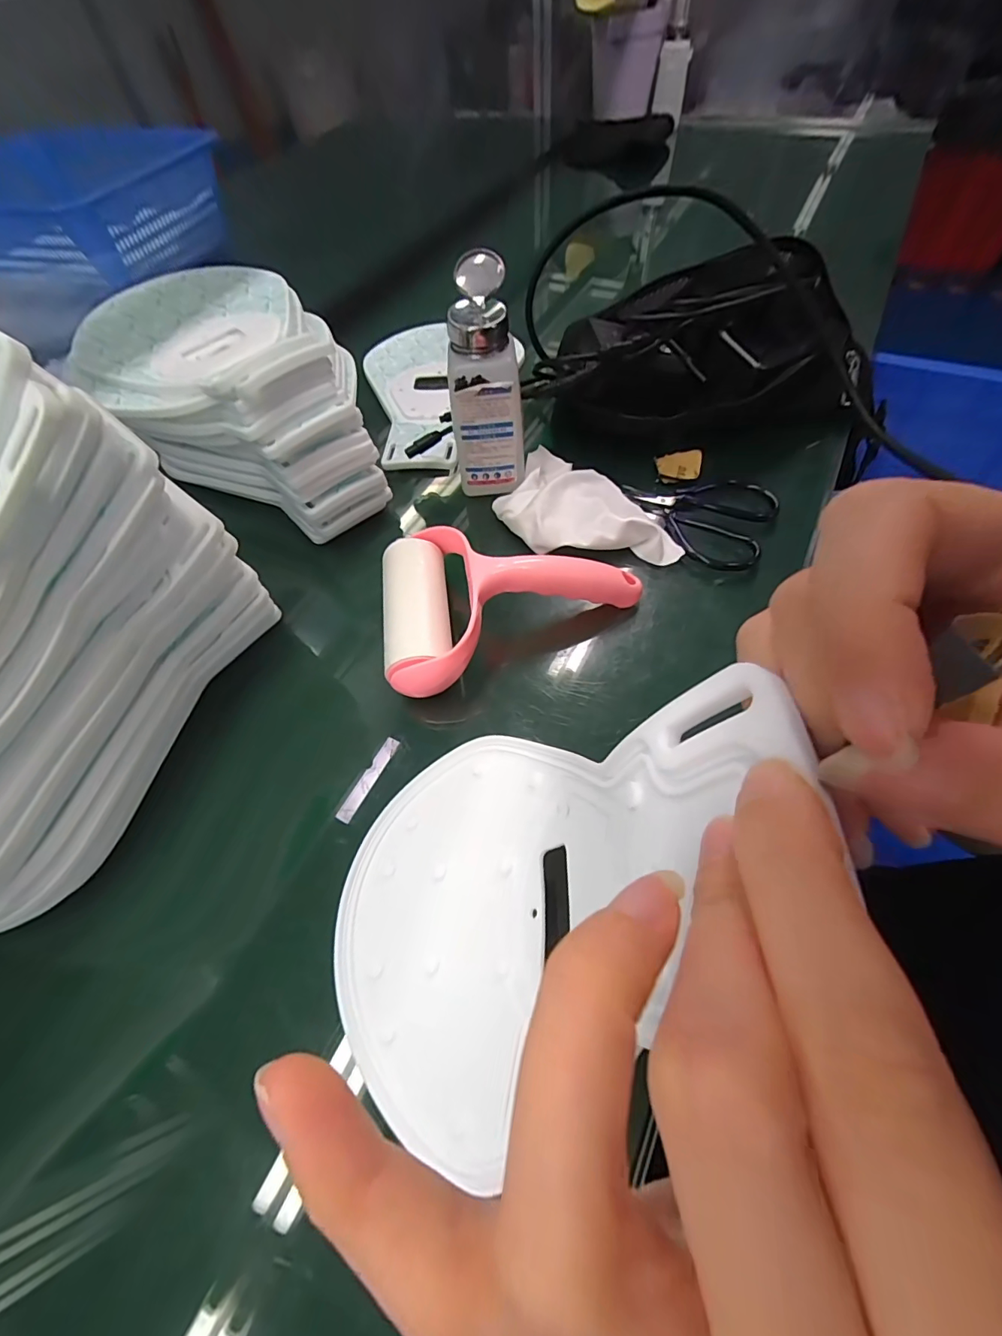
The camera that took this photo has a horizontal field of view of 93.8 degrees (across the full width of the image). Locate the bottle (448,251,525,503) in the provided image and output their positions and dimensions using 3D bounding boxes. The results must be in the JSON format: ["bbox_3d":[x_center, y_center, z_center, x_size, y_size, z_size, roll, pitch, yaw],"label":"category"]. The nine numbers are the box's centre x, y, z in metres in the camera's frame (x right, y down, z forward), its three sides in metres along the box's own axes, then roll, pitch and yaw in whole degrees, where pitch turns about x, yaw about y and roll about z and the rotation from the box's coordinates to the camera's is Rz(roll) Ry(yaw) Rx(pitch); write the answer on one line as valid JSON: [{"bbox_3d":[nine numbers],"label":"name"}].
[{"bbox_3d":[-0.013,-0.213,0.356,0.051,0.137,0.066,-6,59,0],"label":"bottle"}]

